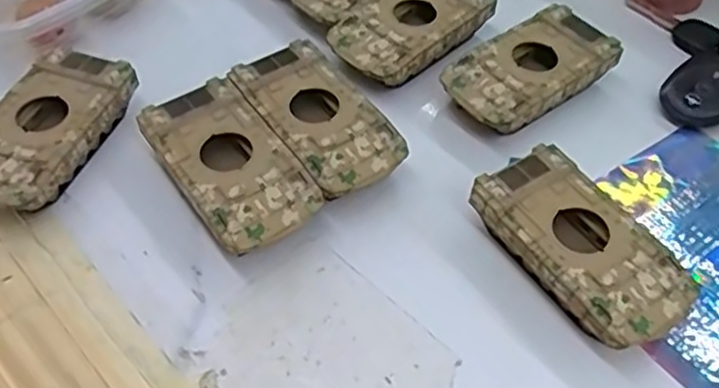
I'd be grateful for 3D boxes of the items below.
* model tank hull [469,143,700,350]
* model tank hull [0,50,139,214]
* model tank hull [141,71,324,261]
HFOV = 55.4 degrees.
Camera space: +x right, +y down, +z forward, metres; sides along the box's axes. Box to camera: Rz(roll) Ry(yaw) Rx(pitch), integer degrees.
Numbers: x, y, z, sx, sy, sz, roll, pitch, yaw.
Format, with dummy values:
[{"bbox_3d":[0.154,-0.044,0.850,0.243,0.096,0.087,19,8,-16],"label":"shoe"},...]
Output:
[{"bbox_3d":[0.096,0.026,0.303,0.053,0.025,0.095,-25,56,-19],"label":"model tank hull"},{"bbox_3d":[-0.155,-0.030,0.338,0.048,0.027,0.093,17,53,12],"label":"model tank hull"},{"bbox_3d":[-0.061,-0.010,0.326,0.051,0.027,0.094,-30,58,-22],"label":"model tank hull"}]

